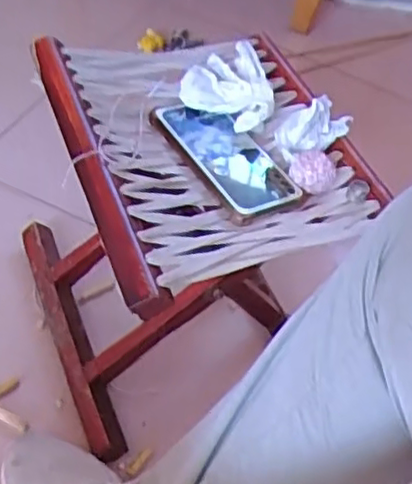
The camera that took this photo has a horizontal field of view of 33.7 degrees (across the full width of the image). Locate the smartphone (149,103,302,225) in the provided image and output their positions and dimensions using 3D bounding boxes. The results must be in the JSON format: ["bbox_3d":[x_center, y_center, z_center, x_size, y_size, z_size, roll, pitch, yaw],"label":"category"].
[{"bbox_3d":[0.019,-0.083,0.624,0.079,0.008,0.149,-23,54,-23],"label":"smartphone"}]

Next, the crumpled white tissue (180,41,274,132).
[{"bbox_3d":[0.020,-0.159,0.678,0.086,0.032,0.124,2,48,-3],"label":"crumpled white tissue"}]

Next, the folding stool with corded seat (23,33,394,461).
[{"bbox_3d":[-0.018,-0.011,0.715,0.308,0.299,0.325,-15,51,-17],"label":"folding stool with corded seat"}]

